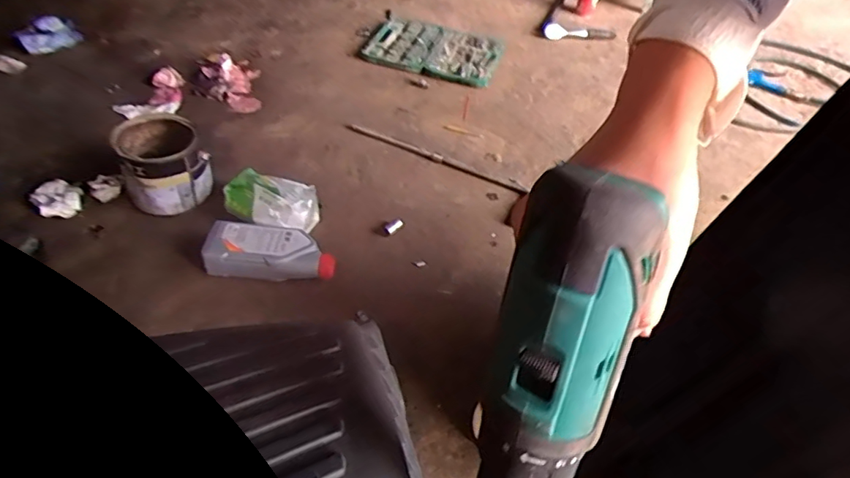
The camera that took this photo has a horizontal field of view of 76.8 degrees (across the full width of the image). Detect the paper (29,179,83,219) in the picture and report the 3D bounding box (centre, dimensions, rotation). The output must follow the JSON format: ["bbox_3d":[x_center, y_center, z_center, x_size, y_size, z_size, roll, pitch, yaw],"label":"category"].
[{"bbox_3d":[-0.755,-0.083,1.107,0.075,0.046,0.083,33,55,22],"label":"paper"}]

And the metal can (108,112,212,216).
[{"bbox_3d":[-0.544,-0.149,1.124,0.165,0.161,0.164,-23,54,-25],"label":"metal can"}]

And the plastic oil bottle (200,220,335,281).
[{"bbox_3d":[-0.292,0.020,1.024,0.226,0.064,0.106,2,47,-3],"label":"plastic oil bottle"}]

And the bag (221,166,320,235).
[{"bbox_3d":[-0.313,-0.077,1.093,0.185,0.098,0.117,23,49,15],"label":"bag"}]

